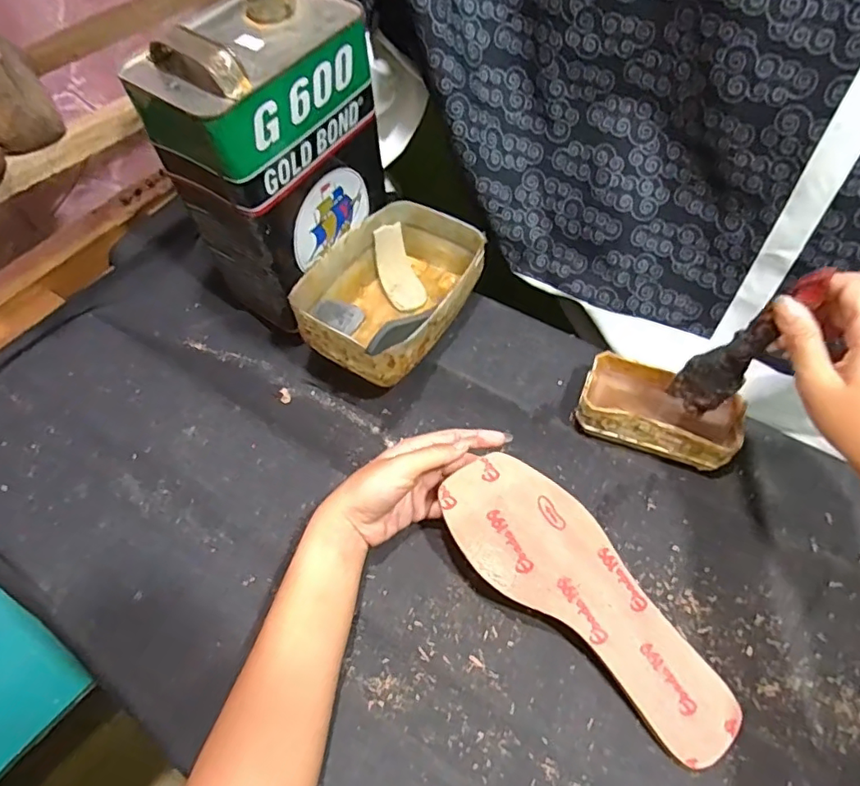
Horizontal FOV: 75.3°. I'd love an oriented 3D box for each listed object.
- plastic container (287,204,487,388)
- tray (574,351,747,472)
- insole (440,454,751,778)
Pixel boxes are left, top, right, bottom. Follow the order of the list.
[{"bbox_3d":[-0.034,-0.097,0.538,0.126,0.076,0.187,27,60,18],"label":"plastic container"},{"bbox_3d":[0.195,0.016,0.478,0.127,0.042,0.075,19,58,14],"label":"tray"},{"bbox_3d":[0.110,0.137,0.384,0.234,0.008,0.081,41,74,11],"label":"insole"}]

